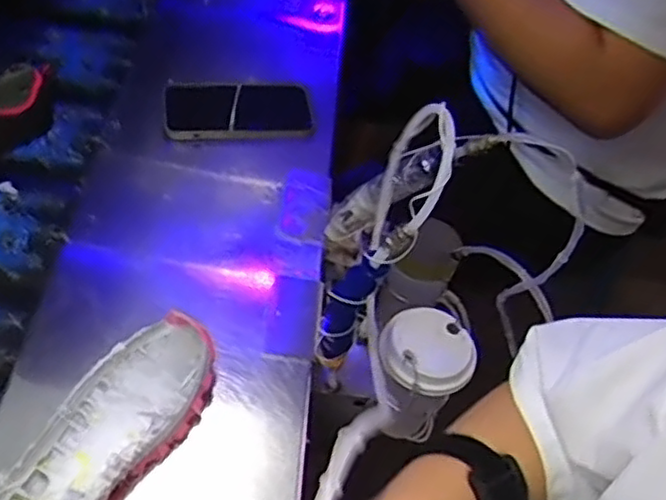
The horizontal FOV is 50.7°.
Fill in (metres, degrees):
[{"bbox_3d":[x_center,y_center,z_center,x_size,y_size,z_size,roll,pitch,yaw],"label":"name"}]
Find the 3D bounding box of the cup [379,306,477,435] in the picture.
[{"bbox_3d":[0.085,0.122,0.685,0.085,0.118,0.084,2,54,-3],"label":"cup"}]

